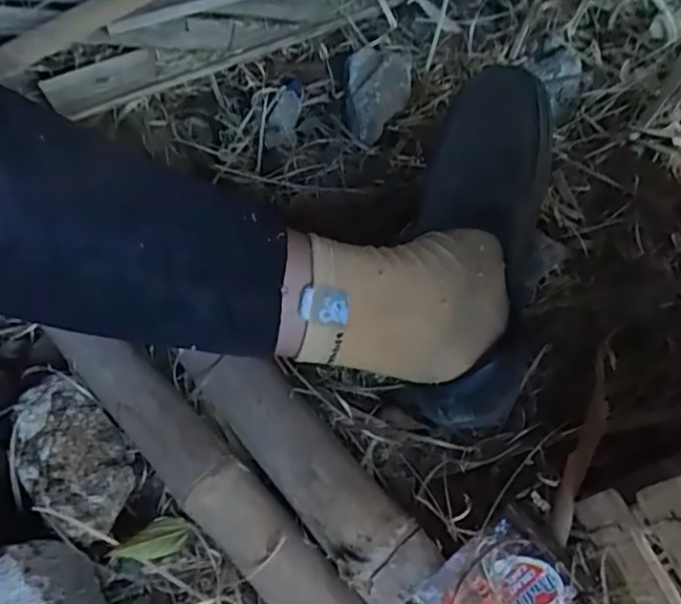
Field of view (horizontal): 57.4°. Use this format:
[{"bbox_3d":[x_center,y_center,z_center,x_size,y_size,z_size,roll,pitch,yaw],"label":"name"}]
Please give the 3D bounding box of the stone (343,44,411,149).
[{"bbox_3d":[0.032,-0.198,0.576,0.060,0.032,0.108,7,65,5],"label":"stone"}]

